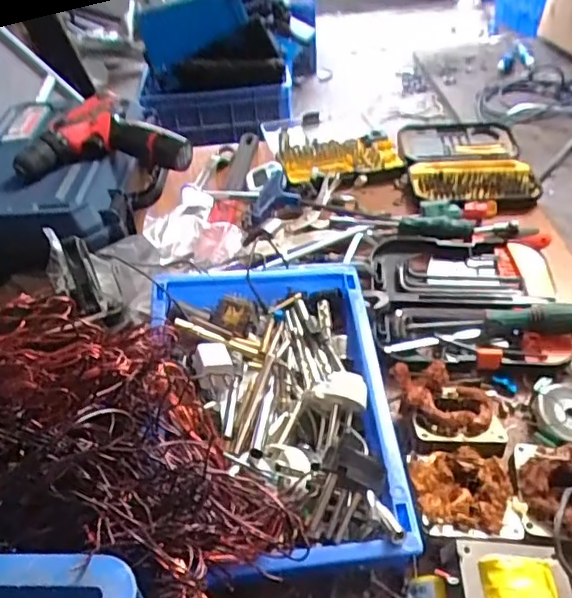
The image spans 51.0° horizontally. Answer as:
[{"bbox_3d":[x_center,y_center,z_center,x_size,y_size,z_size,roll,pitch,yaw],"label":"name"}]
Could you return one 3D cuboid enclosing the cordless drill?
[{"bbox_3d":[-0.248,-0.227,0.828,0.230,0.056,0.138,-5,42,0],"label":"cordless drill"}]

